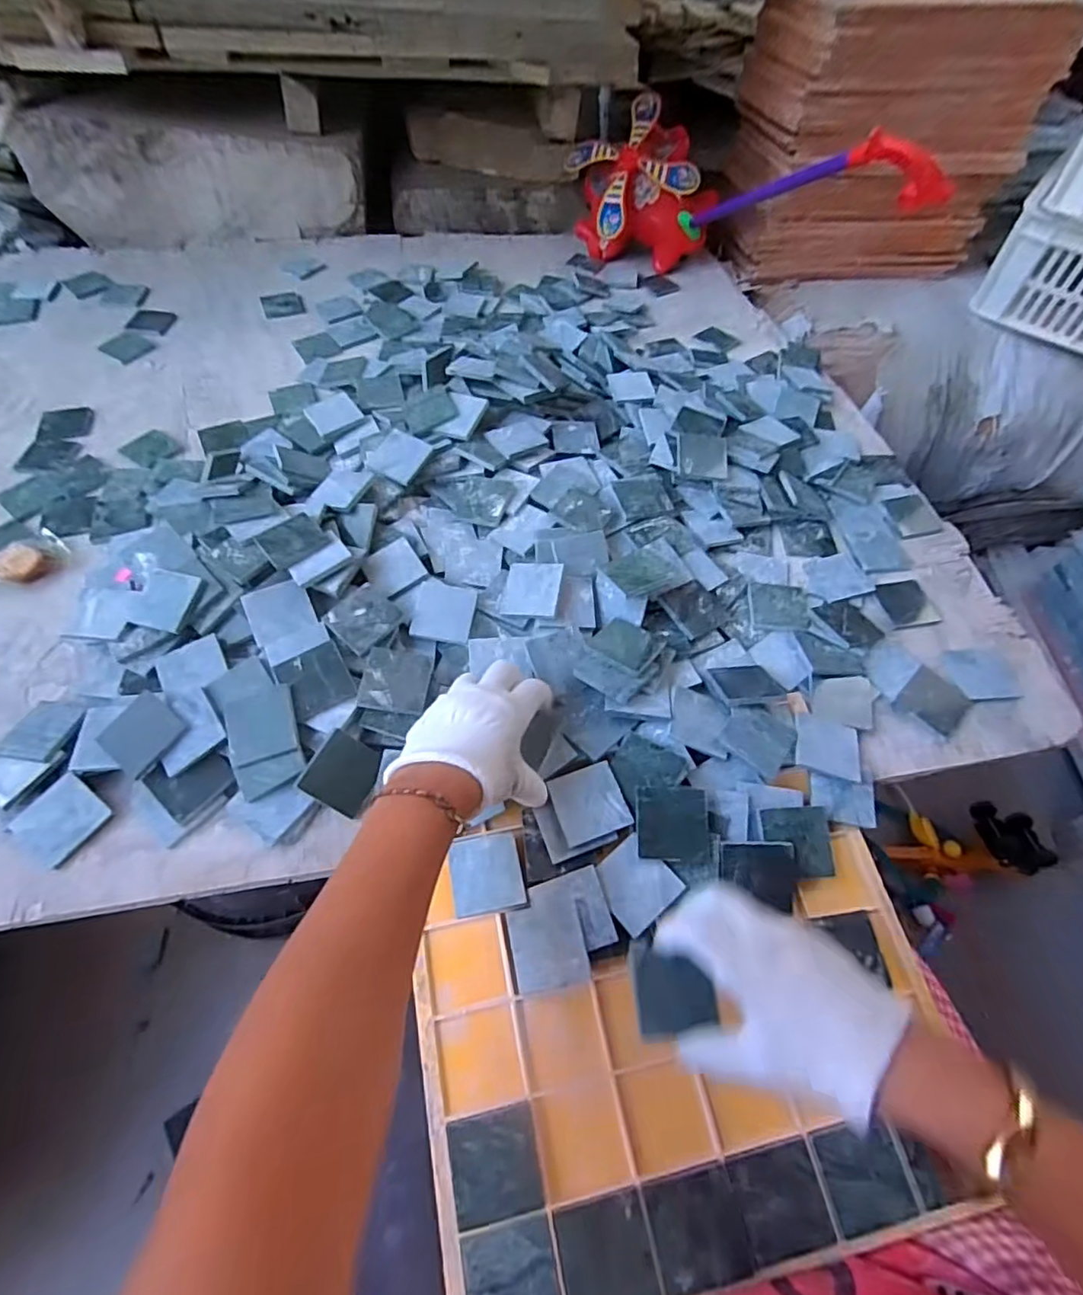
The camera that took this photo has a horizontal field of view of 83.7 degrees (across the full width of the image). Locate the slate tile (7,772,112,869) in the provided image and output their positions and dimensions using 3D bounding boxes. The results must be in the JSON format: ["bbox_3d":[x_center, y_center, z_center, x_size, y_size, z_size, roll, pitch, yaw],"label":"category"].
[{"bbox_3d":[-0.340,0.122,0.429,0.045,0.007,0.049,37,66,2],"label":"slate tile"}]

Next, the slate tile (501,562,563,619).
[{"bbox_3d":[-0.008,-0.050,0.510,0.052,0.004,0.048,5,72,27],"label":"slate tile"}]

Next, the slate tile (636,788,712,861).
[{"bbox_3d":[0.092,0.121,0.420,0.049,0.010,0.048,3,57,0],"label":"slate tile"}]

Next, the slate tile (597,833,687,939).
[{"bbox_3d":[0.064,0.160,0.410,0.048,0.007,0.048,-36,65,-22],"label":"slate tile"}]

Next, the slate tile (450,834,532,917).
[{"bbox_3d":[-0.038,0.158,0.422,0.049,0.011,0.050,-6,58,-6],"label":"slate tile"}]

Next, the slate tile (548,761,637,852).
[{"bbox_3d":[0.035,0.112,0.435,0.049,0.004,0.050,-19,62,-6],"label":"slate tile"}]

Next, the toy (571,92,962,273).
[{"bbox_3d":[0.240,-0.582,0.745,0.175,0.203,0.578,-20,39,-15],"label":"toy"}]

